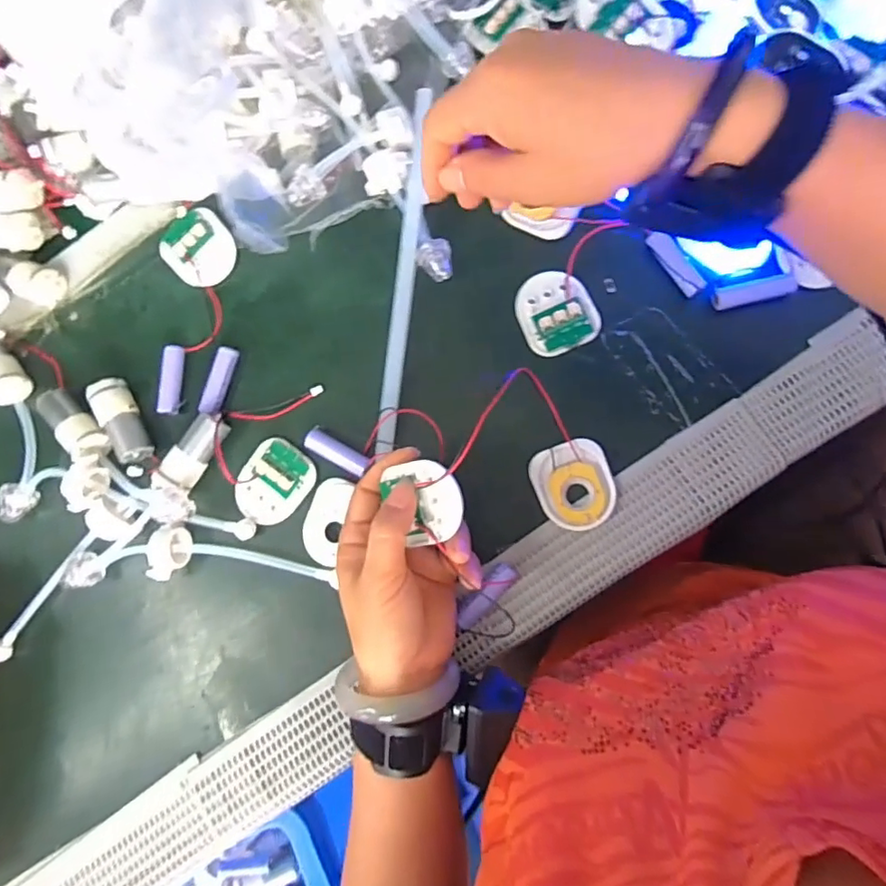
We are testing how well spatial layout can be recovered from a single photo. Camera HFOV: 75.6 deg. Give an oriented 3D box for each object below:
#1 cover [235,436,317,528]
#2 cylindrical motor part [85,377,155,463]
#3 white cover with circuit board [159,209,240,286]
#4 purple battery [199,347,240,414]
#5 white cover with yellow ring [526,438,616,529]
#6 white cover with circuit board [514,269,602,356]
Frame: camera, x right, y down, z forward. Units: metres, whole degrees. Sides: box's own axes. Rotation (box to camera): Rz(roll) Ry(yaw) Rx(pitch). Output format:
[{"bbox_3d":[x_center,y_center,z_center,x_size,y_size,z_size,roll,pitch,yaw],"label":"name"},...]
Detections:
[{"bbox_3d":[-0.121,0.028,0.409,0.049,0.010,0.058,35,88,13],"label":"cover"},{"bbox_3d":[-0.239,-0.017,0.424,0.027,0.020,0.065,-21,78,5],"label":"cylindrical motor part"},{"bbox_3d":[-0.186,-0.148,0.439,0.054,0.007,0.059,-38,77,2],"label":"white cover with circuit board"},{"bbox_3d":[-0.165,-0.046,0.425,0.014,0.012,0.051,15,84,11],"label":"purple battery"},{"bbox_3d":[0.088,0.028,0.379,0.049,0.016,0.057,-22,78,5],"label":"white cover with yellow ring"},{"bbox_3d":[0.079,-0.092,0.400,0.049,0.011,0.059,-27,78,4],"label":"white cover with circuit board"}]

